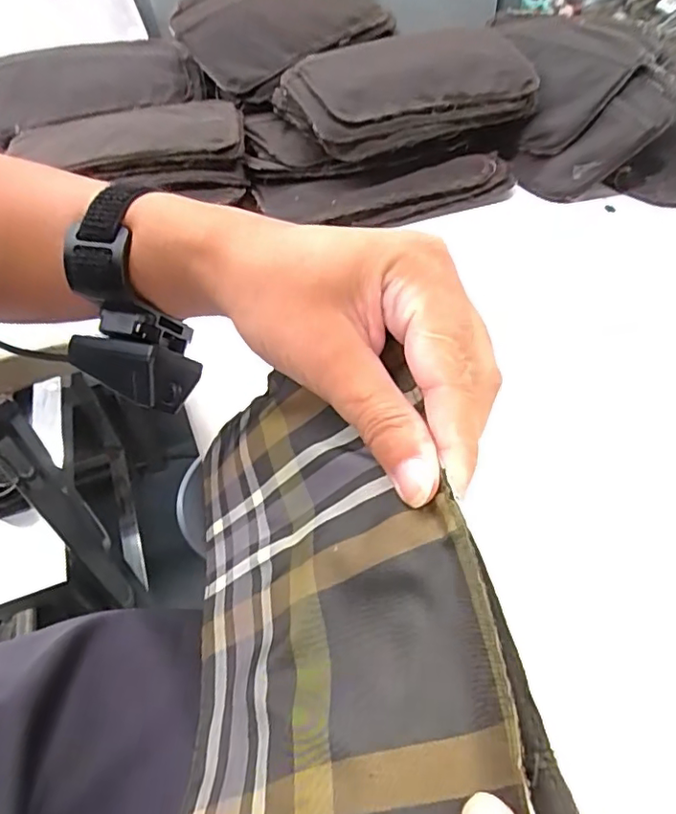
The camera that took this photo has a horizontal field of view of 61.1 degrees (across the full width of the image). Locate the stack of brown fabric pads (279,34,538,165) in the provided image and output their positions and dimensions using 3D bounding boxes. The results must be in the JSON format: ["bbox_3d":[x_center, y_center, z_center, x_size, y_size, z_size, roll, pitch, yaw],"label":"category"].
[{"bbox_3d":[0.058,-0.282,0.509,0.207,0.058,0.135,-24,52,-16],"label":"stack of brown fabric pads"}]

